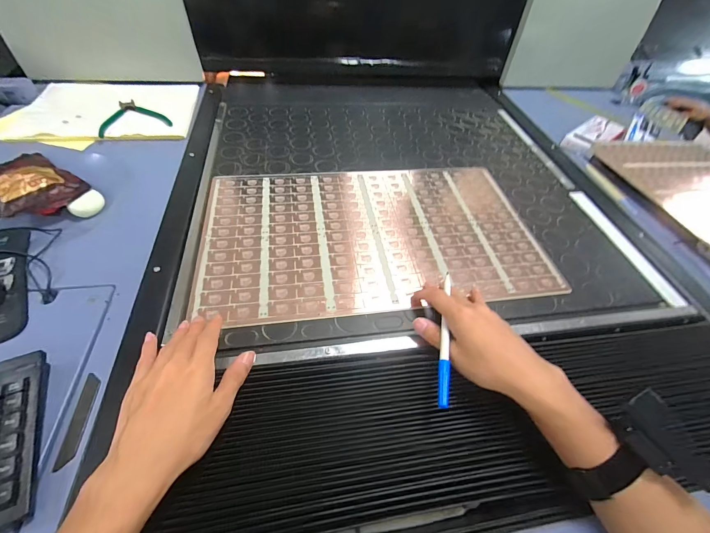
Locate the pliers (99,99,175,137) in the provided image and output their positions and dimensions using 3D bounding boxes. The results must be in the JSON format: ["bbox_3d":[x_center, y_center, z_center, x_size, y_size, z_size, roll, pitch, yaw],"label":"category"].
[{"bbox_3d":[-0.450,-0.309,0.645,0.123,0.009,0.126,-20,57,-20],"label":"pliers"}]

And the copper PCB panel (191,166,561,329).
[{"bbox_3d":[0.031,-0.059,0.501,0.501,0.005,0.292,-5,52,-9],"label":"copper PCB panel"}]

